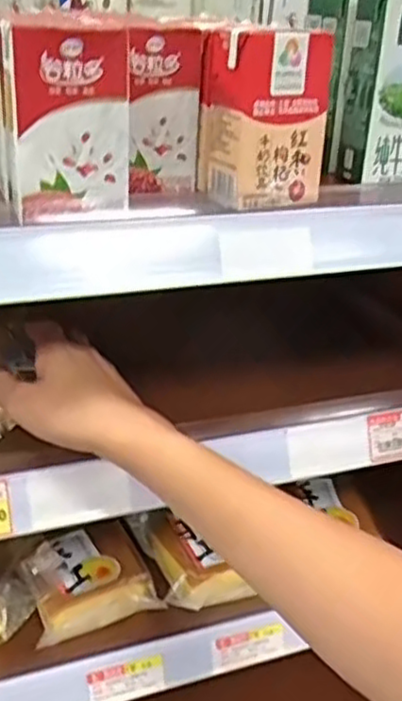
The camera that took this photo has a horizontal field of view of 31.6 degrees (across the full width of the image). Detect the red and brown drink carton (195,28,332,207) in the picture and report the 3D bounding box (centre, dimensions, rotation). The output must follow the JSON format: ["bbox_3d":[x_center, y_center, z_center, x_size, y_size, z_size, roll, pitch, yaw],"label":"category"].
[{"bbox_3d":[0.040,-0.152,0.460,0.064,0.100,0.056,-11,31,-25],"label":"red and brown drink carton"}]

